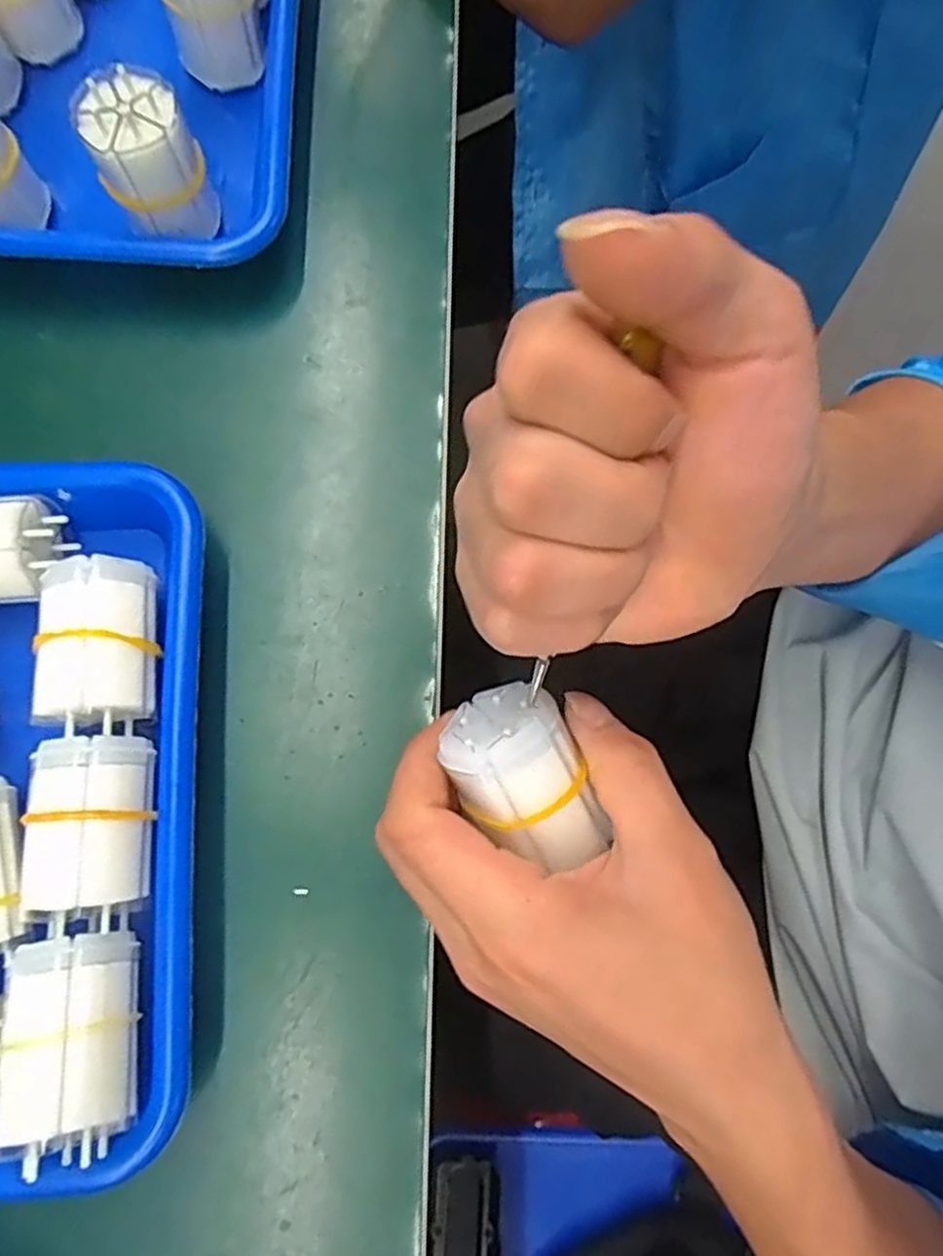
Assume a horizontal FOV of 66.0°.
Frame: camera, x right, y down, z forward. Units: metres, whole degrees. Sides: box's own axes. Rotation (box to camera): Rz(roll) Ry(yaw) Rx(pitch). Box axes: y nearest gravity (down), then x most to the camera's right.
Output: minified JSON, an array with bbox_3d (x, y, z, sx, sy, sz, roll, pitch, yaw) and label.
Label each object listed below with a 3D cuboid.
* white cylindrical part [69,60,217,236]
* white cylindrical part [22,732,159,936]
[{"bbox_3d":[-0.129,-0.188,0.292,0.039,0.054,0.034,-27,79,-5],"label":"white cylindrical part"},{"bbox_3d":[-0.128,0.068,0.247,0.033,0.028,0.061,-6,78,-1],"label":"white cylindrical part"}]

